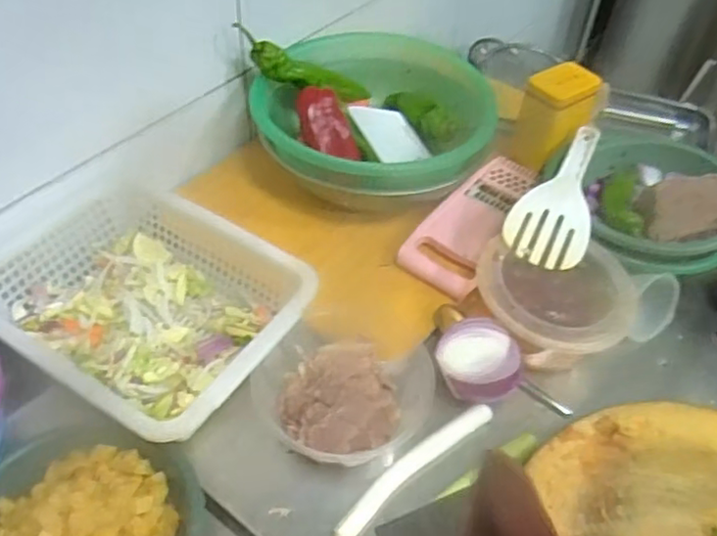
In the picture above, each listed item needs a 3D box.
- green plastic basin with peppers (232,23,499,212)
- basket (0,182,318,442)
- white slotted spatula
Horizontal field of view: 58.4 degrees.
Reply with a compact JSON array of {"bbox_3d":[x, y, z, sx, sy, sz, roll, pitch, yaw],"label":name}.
[{"bbox_3d":[0.004,-0.227,0.887,0.301,0.126,0.342,-11,49,-13],"label":"green plastic basin with peppers"},{"bbox_3d":[-0.219,0.041,0.658,0.301,0.075,0.232,28,52,20],"label":"basket"},{"bbox_3d":[0.249,-0.094,0.779,0.090,0.022,0.251,21,50,15],"label":"white slotted spatula"}]

